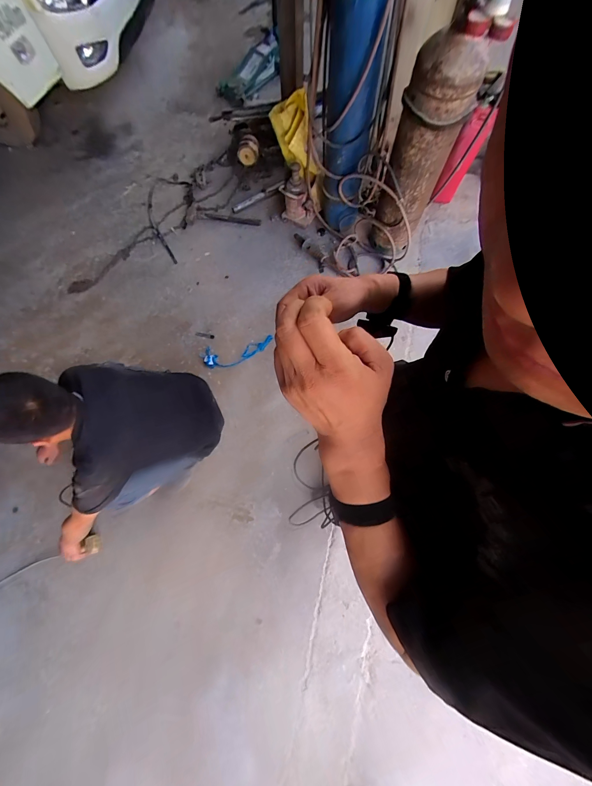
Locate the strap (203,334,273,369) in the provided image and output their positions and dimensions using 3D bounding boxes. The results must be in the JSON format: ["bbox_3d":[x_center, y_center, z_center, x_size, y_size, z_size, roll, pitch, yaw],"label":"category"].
[{"bbox_3d":[-0.322,-0.227,1.627,0.393,0.033,0.143,-10,73,-3],"label":"strap"}]

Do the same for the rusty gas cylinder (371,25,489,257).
[{"bbox_3d":[0.552,-1.054,1.351,0.252,0.828,0.207,19,76,8],"label":"rusty gas cylinder"}]

